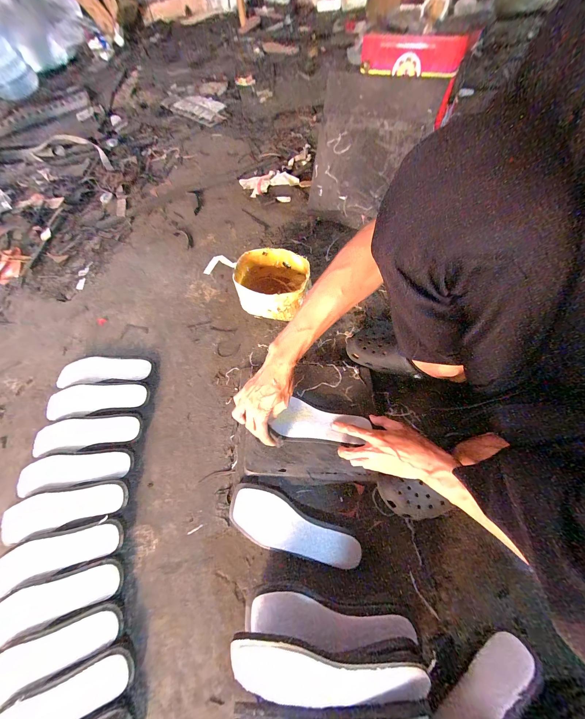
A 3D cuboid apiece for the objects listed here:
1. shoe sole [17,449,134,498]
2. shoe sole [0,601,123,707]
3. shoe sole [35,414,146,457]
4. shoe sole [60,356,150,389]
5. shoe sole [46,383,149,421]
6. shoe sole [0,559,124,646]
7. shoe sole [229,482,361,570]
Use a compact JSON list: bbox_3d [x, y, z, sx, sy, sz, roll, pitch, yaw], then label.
[{"bbox_3d":[-0.481,0.242,0.556,0.246,0.026,0.069,-11,66,-2],"label":"shoe sole"},{"bbox_3d":[-0.425,0.504,0.435,0.241,0.027,0.076,-26,67,-8],"label":"shoe sole"},{"bbox_3d":[-0.481,0.172,0.593,0.247,0.028,0.069,-11,66,-2],"label":"shoe sole"},{"bbox_3d":[-0.487,0.028,0.656,0.227,0.030,0.068,-7,65,0],"label":"shoe sole"},{"bbox_3d":[-0.483,0.097,0.624,0.240,0.035,0.069,-10,66,-1],"label":"shoe sole"},{"bbox_3d":[-0.441,0.440,0.461,0.238,0.023,0.072,-22,66,-7],"label":"shoe sole"},{"bbox_3d":[-0.004,0.328,0.484,0.252,0.033,0.092,24,69,13],"label":"shoe sole"}]

